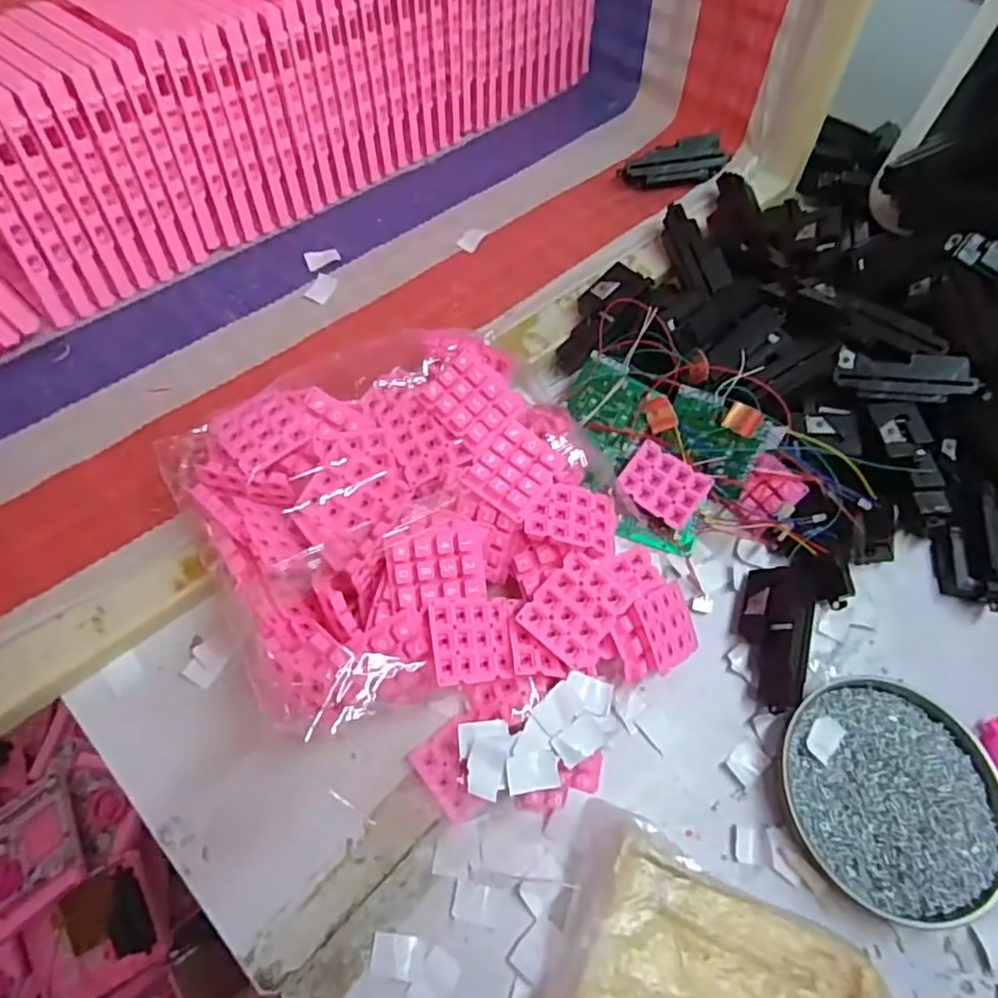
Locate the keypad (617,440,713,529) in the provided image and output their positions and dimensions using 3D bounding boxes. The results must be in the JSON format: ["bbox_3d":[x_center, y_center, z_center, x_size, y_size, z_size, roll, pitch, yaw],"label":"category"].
[{"bbox_3d":[0.124,-0.012,0.460,0.059,0.006,0.051,34,72,14],"label":"keypad"}]

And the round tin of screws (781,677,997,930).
[{"bbox_3d":[0.247,0.183,0.383,0.126,0.018,0.137,1,65,-3],"label":"round tin of screws"}]

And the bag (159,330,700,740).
[{"bbox_3d":[-0.043,0.022,0.409,0.264,0.077,0.299,-28,70,-15],"label":"bag"}]

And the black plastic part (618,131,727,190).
[{"bbox_3d":[0.172,-0.328,0.599,0.102,0.024,0.039,-10,65,6],"label":"black plastic part"}]

